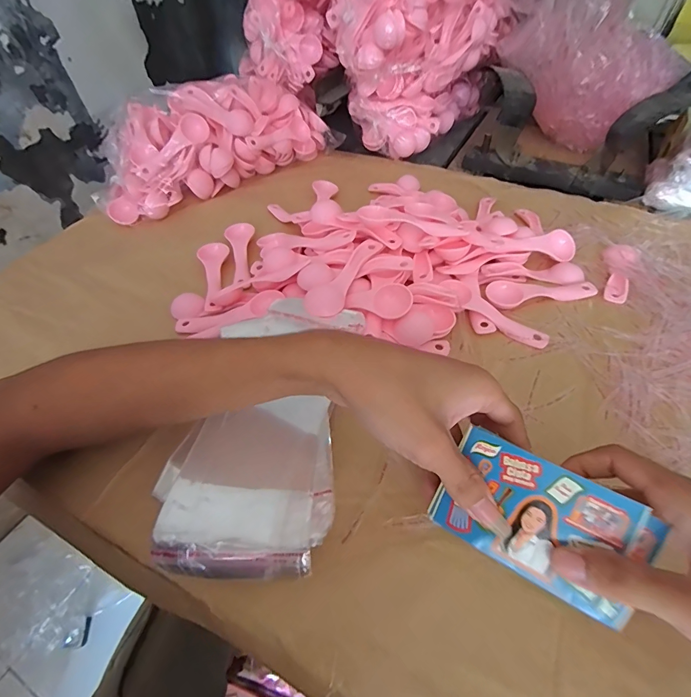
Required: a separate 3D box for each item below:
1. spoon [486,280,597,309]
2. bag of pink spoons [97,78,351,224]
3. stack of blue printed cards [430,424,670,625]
[{"bbox_3d":[0.197,-0.058,0.383,0.108,0.012,0.029,-6,49,-3],"label":"spoon"},{"bbox_3d":[-0.190,-0.300,0.547,0.346,0.098,0.141,-35,56,-25],"label":"bag of pink spoons"},{"bbox_3d":[0.105,0.092,0.206,0.102,0.005,0.061,25,94,21],"label":"stack of blue printed cards"}]

